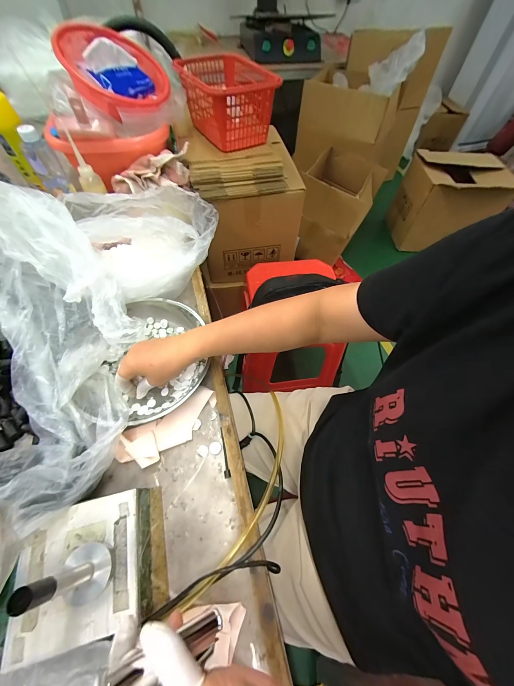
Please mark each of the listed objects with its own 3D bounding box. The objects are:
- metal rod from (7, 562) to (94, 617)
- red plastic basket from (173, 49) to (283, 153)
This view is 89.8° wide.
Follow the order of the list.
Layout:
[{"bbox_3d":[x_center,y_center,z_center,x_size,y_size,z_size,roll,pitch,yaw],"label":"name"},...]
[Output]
[{"bbox_3d":[-0.172,0.211,0.227,0.012,0.107,0.015,-18,61,-12],"label":"metal rod"},{"bbox_3d":[-0.085,-0.660,0.702,0.198,0.132,0.336,-18,61,-12],"label":"red plastic basket"}]

